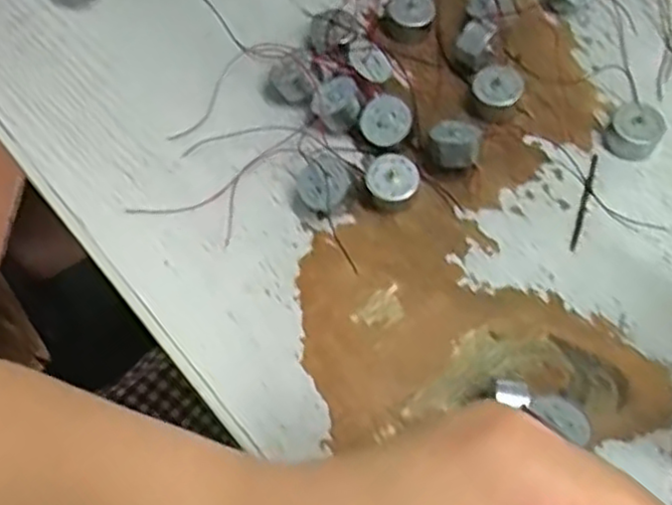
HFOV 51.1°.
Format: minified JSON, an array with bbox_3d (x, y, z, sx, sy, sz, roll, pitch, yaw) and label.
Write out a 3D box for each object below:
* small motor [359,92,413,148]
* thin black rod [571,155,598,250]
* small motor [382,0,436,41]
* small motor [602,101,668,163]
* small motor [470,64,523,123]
[{"bbox_3d":[0.024,-0.060,0.326,0.023,0.013,0.023,0,89,16],"label":"small motor"},{"bbox_3d":[0.112,-0.024,0.315,0.004,0.004,0.053,17,65,10],"label":"thin black rod"},{"bbox_3d":[0.037,-0.121,0.359,0.025,0.016,0.017,2,63,2],"label":"small motor"},{"bbox_3d":[0.138,-0.056,0.325,0.024,0.015,0.021,26,67,14],"label":"small motor"},{"bbox_3d":[0.077,-0.078,0.337,0.023,0.014,0.026,24,66,13],"label":"small motor"}]

